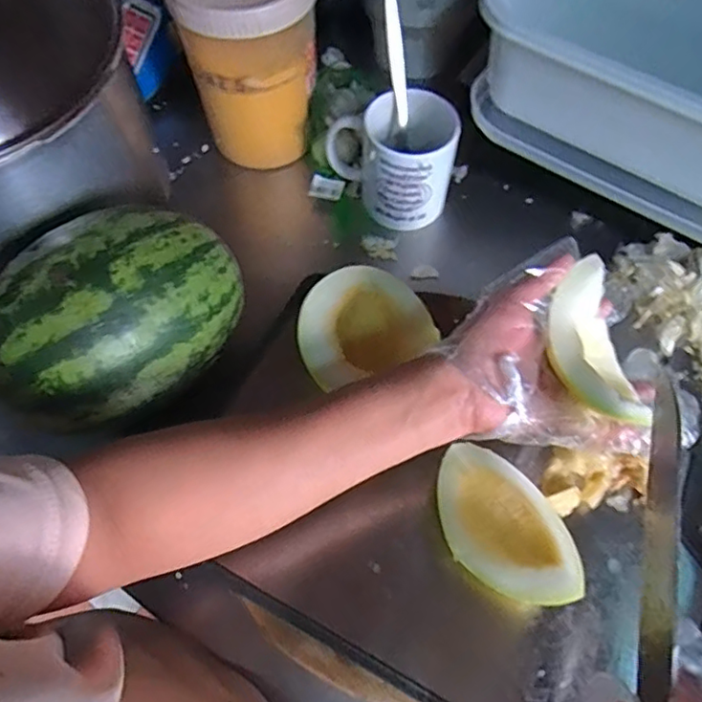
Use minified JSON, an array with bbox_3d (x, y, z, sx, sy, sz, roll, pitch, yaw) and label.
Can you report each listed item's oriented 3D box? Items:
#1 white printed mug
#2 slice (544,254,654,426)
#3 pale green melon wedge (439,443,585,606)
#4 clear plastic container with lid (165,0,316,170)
[{"bbox_3d":[0.041,-0.168,0.528,0.103,0.092,0.081,-14,65,-6],"label":"white printed mug"},{"bbox_3d":[0.145,-0.003,0.359,0.049,0.030,0.103,-12,65,-5],"label":"slice"},{"bbox_3d":[0.092,0.113,0.369,0.059,0.044,0.103,-27,67,-12],"label":"pale green melon wedge"},{"bbox_3d":[-0.087,-0.263,0.528,0.113,0.166,0.112,-10,65,-5],"label":"clear plastic container with lid"}]

